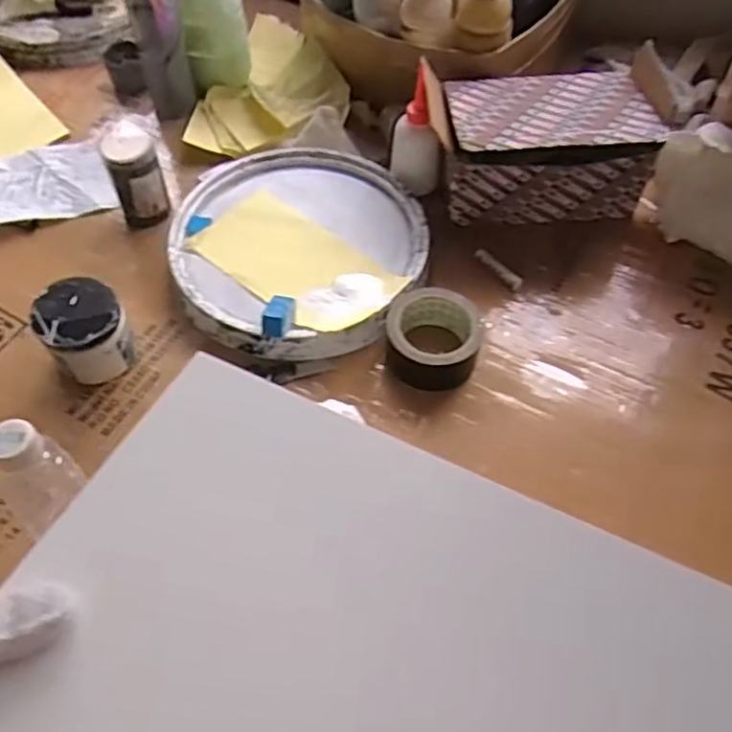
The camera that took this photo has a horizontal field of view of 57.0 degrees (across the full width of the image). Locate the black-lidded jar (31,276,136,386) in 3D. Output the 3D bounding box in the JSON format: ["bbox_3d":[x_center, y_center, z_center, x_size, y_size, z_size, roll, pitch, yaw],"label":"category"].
[{"bbox_3d":[-0.289,-0.032,0.698,0.080,0.086,0.080,-30,62,-19],"label":"black-lidded jar"}]

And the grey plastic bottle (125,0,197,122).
[{"bbox_3d":[-0.272,-0.440,0.870,0.071,0.219,0.057,-16,59,-11],"label":"grey plastic bottle"}]

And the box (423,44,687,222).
[{"bbox_3d":[0.206,-0.272,0.835,0.272,0.137,0.162,-5,57,-4],"label":"box"}]

